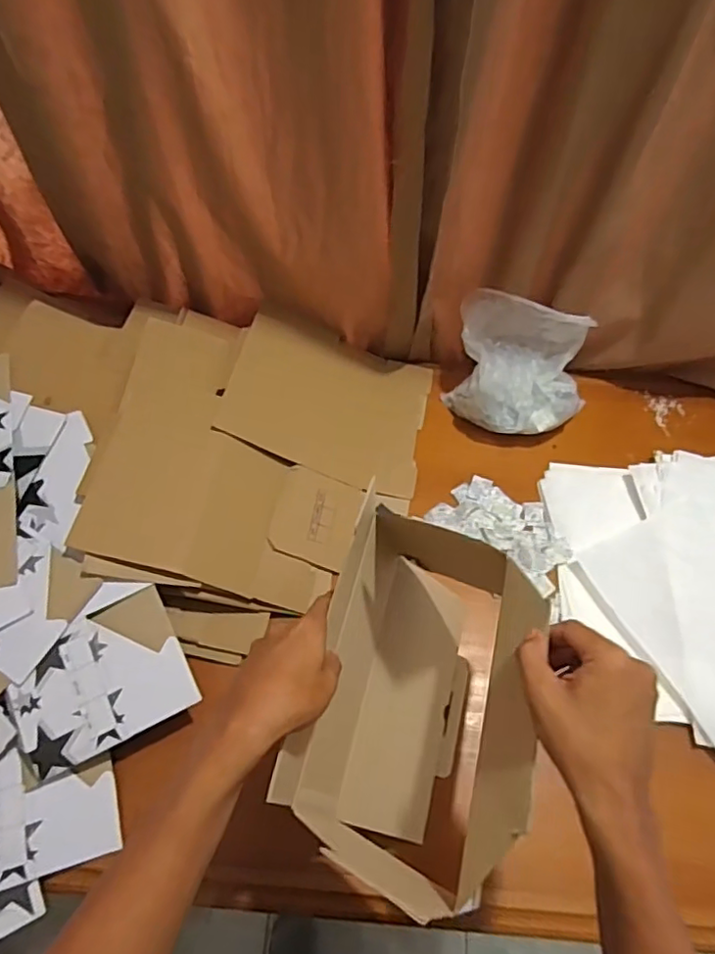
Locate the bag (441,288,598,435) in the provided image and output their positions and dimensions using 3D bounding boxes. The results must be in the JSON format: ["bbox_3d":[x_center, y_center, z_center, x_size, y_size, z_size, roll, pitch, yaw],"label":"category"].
[{"bbox_3d":[0.251,-0.165,0.905,0.209,0.162,0.156,12,58,6],"label":"bag"}]

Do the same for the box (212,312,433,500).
[{"bbox_3d":[-0.041,-0.120,0.926,0.300,0.021,0.265,20,55,-11],"label":"box"}]

